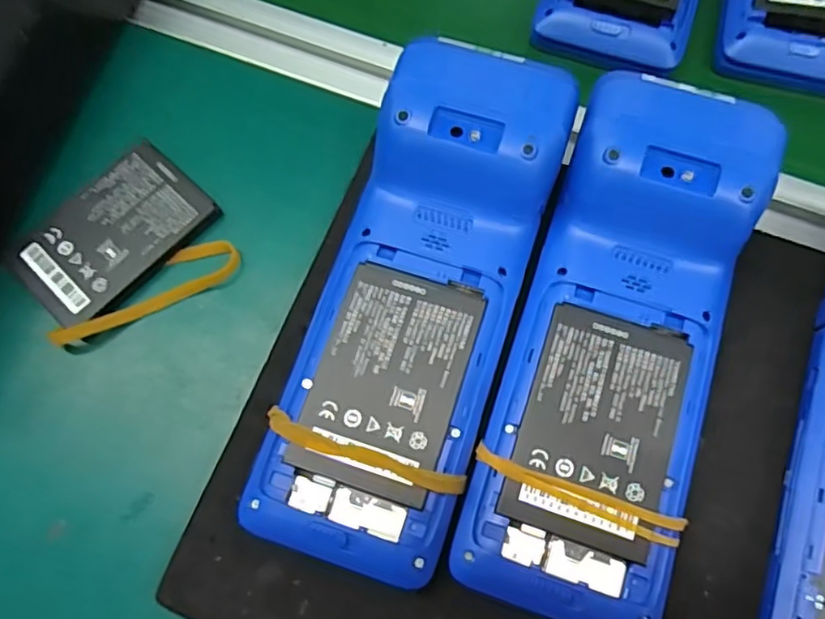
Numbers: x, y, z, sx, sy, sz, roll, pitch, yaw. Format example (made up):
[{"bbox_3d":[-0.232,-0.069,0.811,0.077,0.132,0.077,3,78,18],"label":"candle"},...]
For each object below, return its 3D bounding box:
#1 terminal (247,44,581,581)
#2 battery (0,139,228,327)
[{"bbox_3d":[0.002,-0.006,0.267,0.080,0.053,0.214,17,72,7],"label":"terminal"},{"bbox_3d":[-0.144,-0.036,0.312,0.057,0.009,0.088,41,76,13],"label":"battery"}]

